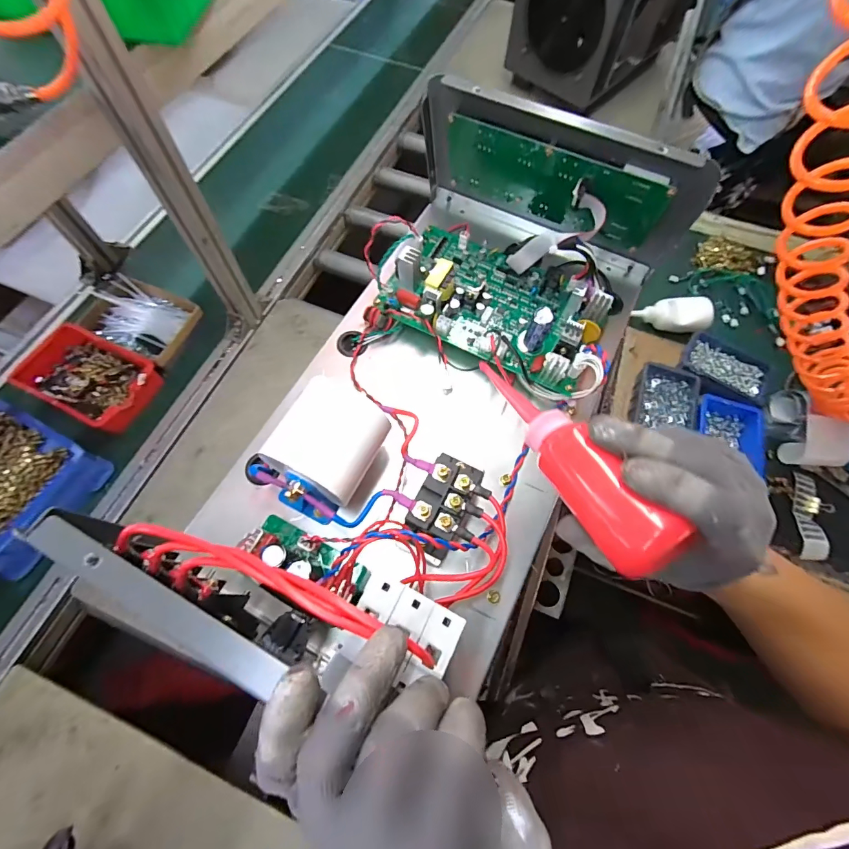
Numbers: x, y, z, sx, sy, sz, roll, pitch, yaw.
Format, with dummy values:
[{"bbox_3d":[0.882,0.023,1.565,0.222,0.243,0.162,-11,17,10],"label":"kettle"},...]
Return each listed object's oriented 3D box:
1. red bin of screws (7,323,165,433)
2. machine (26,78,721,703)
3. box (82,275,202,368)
[{"bbox_3d":[-0.579,-0.076,0.716,0.222,0.067,0.138,23,67,10],"label":"red bin of screws"},{"bbox_3d":[0.022,-0.063,0.327,0.251,0.146,0.471,27,67,11],"label":"machine"},{"bbox_3d":[-0.532,-0.194,0.774,0.202,0.057,0.142,19,66,8],"label":"box"}]

